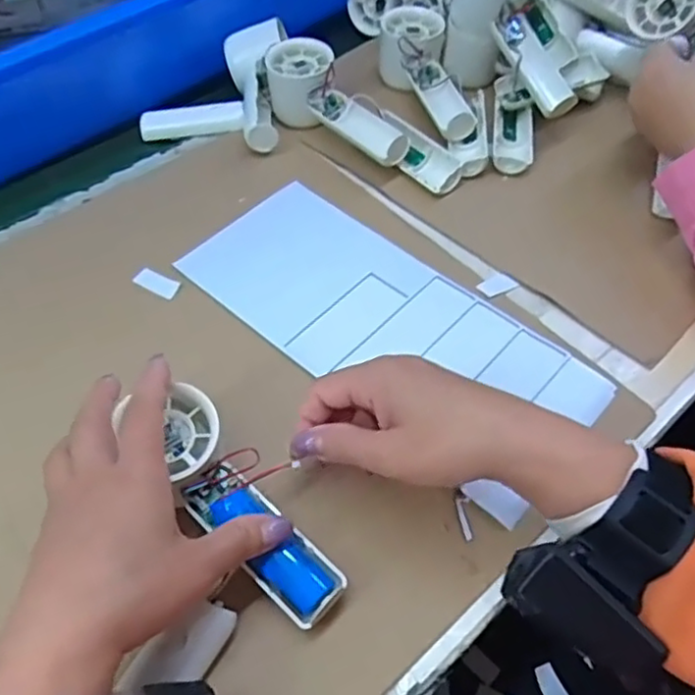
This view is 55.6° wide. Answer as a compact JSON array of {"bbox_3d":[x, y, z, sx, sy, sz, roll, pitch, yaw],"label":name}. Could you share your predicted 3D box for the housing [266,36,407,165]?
[{"bbox_3d":[-0.010,-0.201,0.556,0.056,0.055,0.150,-33,61,-22],"label":"housing"}]

